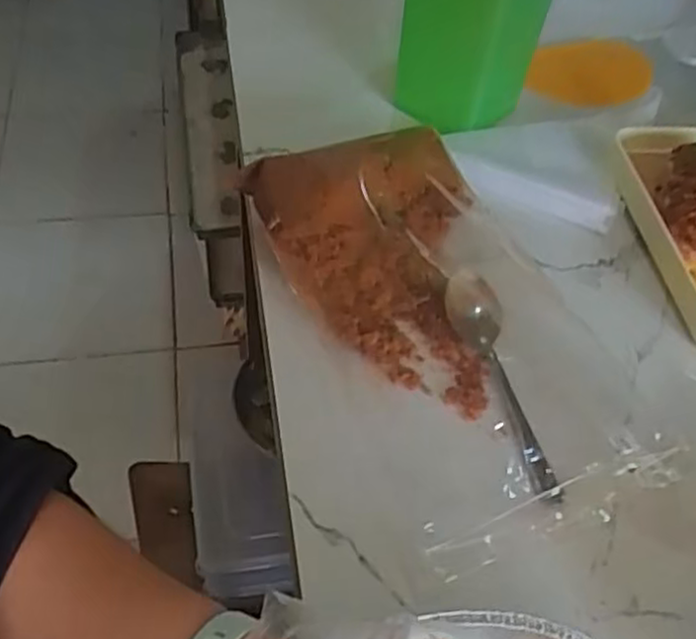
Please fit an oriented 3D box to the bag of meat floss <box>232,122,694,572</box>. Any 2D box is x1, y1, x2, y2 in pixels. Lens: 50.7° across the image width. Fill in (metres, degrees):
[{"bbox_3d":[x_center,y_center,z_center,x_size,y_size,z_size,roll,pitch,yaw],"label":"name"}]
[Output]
[{"bbox_3d":[0.068,-0.007,0.497,0.184,0.061,0.319,-17,55,-18],"label":"bag of meat floss"}]

